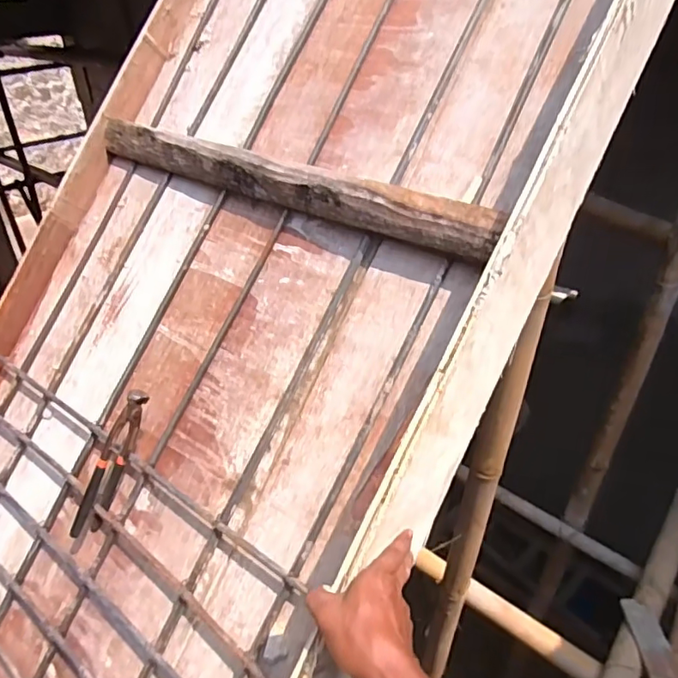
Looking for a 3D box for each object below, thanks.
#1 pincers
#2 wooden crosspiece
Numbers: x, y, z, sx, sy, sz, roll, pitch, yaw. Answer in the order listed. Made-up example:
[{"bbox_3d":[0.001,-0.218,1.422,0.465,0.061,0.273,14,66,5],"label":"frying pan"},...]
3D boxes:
[{"bbox_3d":[-0.310,0.170,0.742,0.055,0.227,0.034,12,18,-45],"label":"pincers"},{"bbox_3d":[-0.122,-0.241,0.803,0.763,0.065,0.035,26,43,33],"label":"wooden crosspiece"}]

